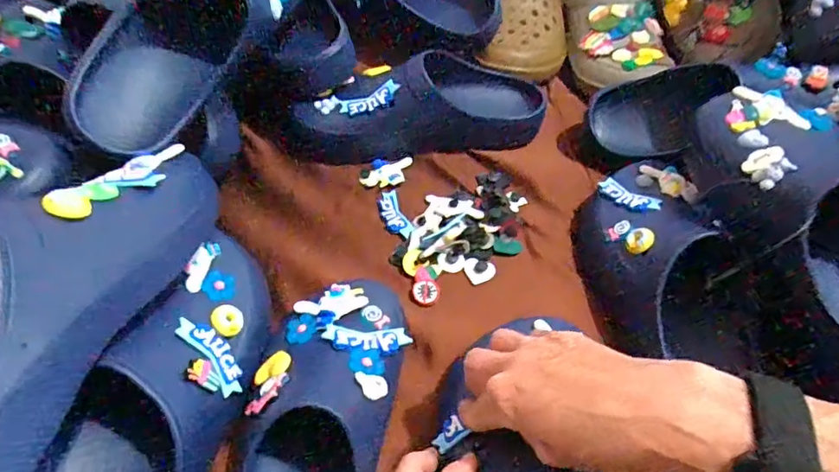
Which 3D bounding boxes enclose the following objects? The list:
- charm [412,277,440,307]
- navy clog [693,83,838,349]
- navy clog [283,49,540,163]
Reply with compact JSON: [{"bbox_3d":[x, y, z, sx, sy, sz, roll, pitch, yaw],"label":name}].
[{"bbox_3d":[0.006,0.050,0.479,0.024,0.005,0.029,12,52,6],"label":"charm"},{"bbox_3d":[0.295,-0.011,0.374,0.109,0.087,0.258,-6,52,-8],"label":"navy clog"},{"bbox_3d":[0.003,-0.149,0.574,0.281,0.092,0.101,-6,52,-8],"label":"navy clog"}]

